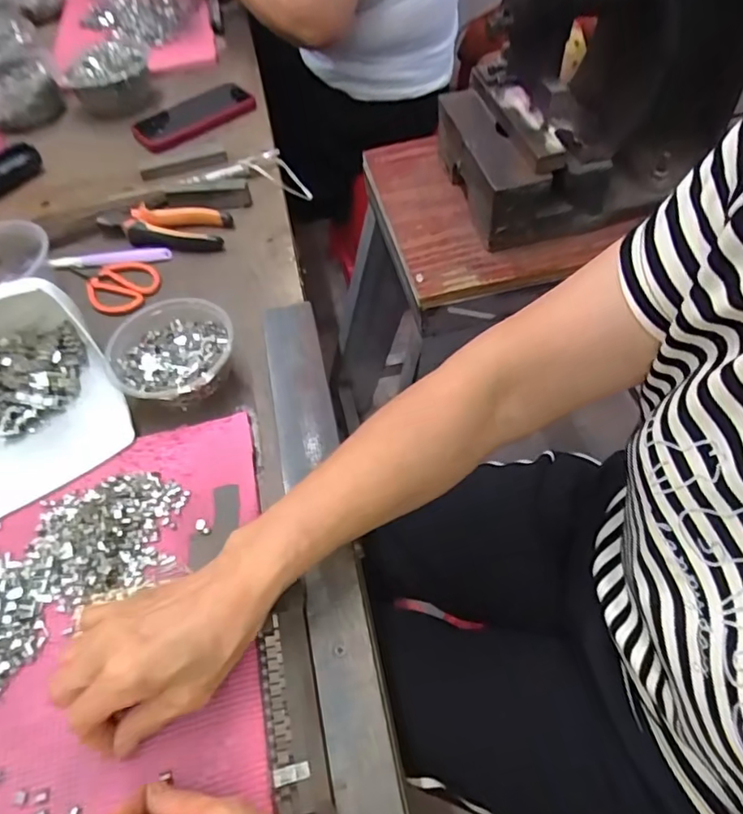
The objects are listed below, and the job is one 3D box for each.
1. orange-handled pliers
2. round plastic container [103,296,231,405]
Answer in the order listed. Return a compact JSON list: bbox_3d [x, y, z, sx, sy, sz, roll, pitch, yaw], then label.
[{"bbox_3d":[-0.239,-0.205,0.630,0.153,0.019,0.061,3,55,9],"label":"orange-handled pliers"},{"bbox_3d":[-0.171,-0.042,0.484,0.103,0.048,0.099,-3,55,4],"label":"round plastic container"}]

